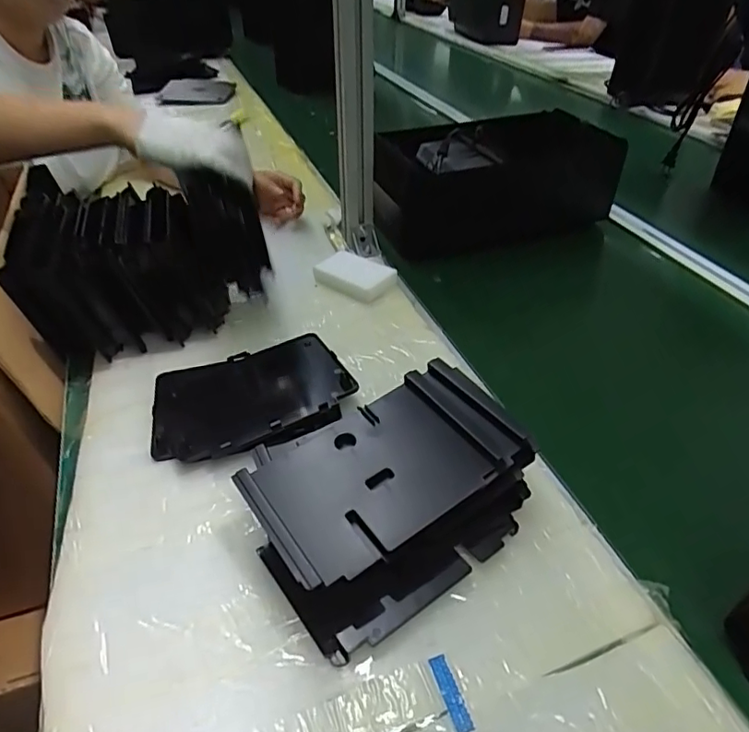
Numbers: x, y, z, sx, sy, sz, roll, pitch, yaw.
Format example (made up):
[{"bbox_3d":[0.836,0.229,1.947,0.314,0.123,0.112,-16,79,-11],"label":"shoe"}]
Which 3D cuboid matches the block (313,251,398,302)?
[{"bbox_3d":[-0.029,-0.124,0.762,0.102,0.022,0.063,27,49,31],"label":"block"}]

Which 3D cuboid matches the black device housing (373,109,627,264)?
[{"bbox_3d":[0.176,-0.297,0.897,0.368,0.153,0.155,-9,41,-6],"label":"black device housing"}]

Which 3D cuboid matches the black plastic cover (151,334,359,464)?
[{"bbox_3d":[-0.130,0.033,0.589,0.201,0.025,0.160,-14,42,-12],"label":"black plastic cover"}]

